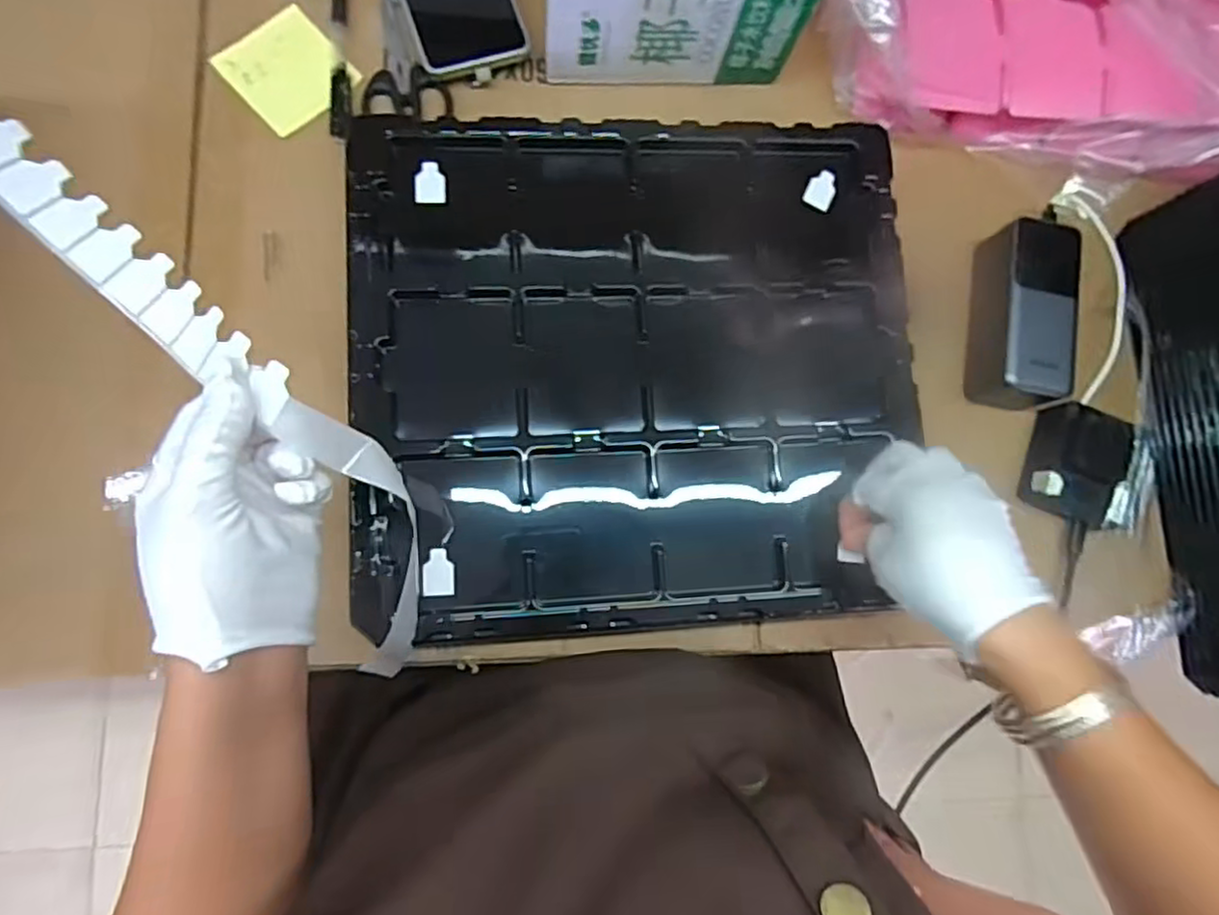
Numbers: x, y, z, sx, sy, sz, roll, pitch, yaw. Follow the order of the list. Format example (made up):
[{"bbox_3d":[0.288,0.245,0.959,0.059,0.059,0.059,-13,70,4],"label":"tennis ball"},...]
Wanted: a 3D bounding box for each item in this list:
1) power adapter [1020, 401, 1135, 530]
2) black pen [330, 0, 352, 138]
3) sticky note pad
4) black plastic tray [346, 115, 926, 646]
[{"bbox_3d":[0.344,0.004,0.500,0.053,0.038,0.079,22,81,-4],"label":"power adapter"},{"bbox_3d":[-0.194,-0.294,0.489,0.014,0.006,0.130,-2,83,-7],"label":"black pen"},{"bbox_3d":[-0.231,-0.279,0.488,0.076,0.007,0.081,-43,90,-10],"label":"sticky note pad"},{"bbox_3d":[0.020,-0.061,0.447,0.362,0.016,0.332,-1,83,-7],"label":"black plastic tray"}]

